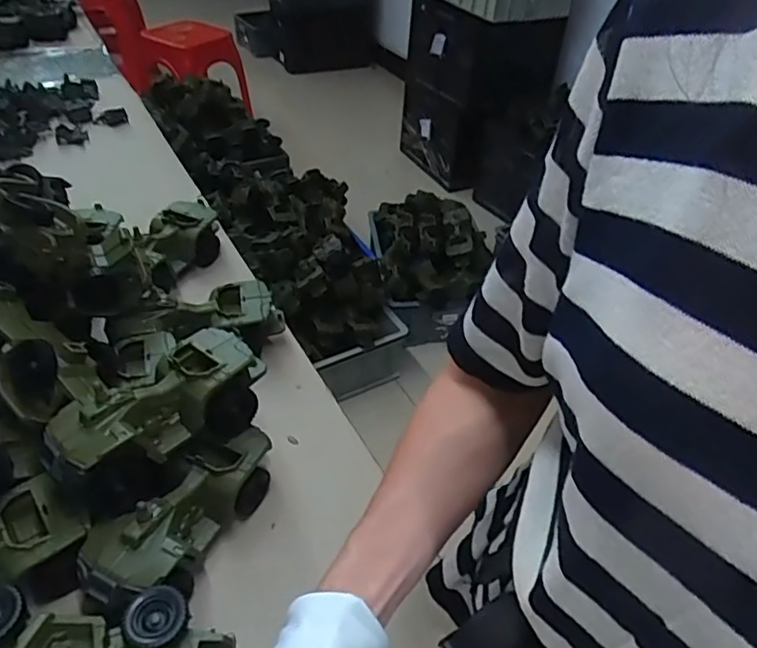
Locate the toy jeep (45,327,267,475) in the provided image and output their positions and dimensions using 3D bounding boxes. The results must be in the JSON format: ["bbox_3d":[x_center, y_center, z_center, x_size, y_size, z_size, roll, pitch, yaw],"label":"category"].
[{"bbox_3d":[-0.190,0.075,0.529,0.172,0.075,0.078,-29,50,-32],"label":"toy jeep"}]

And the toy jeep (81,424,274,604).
[{"bbox_3d":[-0.158,0.171,0.519,0.180,0.078,0.073,-31,52,-34],"label":"toy jeep"}]

